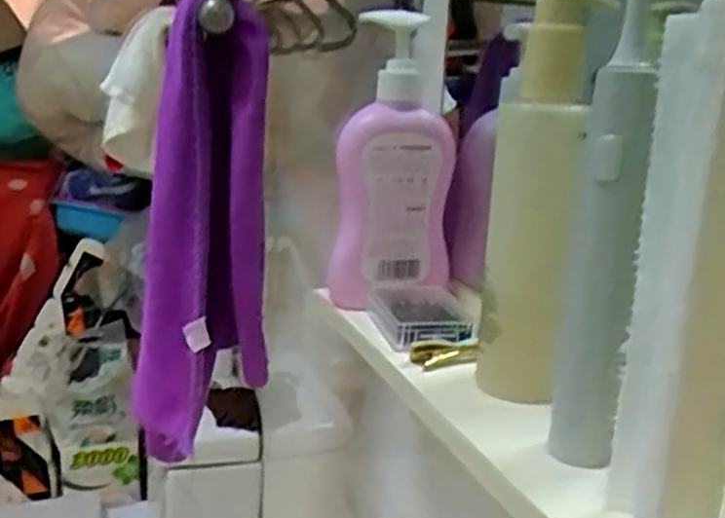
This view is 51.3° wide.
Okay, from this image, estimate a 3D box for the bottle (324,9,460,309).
[{"bbox_3d":[0.019,-0.064,0.506,0.079,0.185,0.045,4,14,4],"label":"bottle"}]

